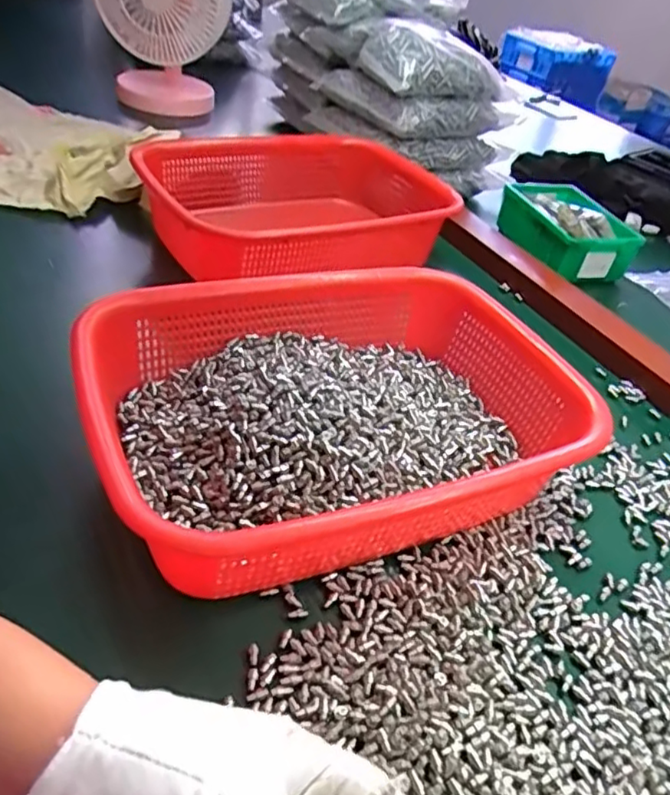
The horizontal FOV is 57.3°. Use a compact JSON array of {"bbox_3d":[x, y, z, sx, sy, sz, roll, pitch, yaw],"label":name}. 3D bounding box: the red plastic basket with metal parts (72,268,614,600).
[{"bbox_3d":[0.004,0.006,0.377,0.274,0.072,0.209,-10,43,-24],"label":"red plastic basket with metal parts"}]

